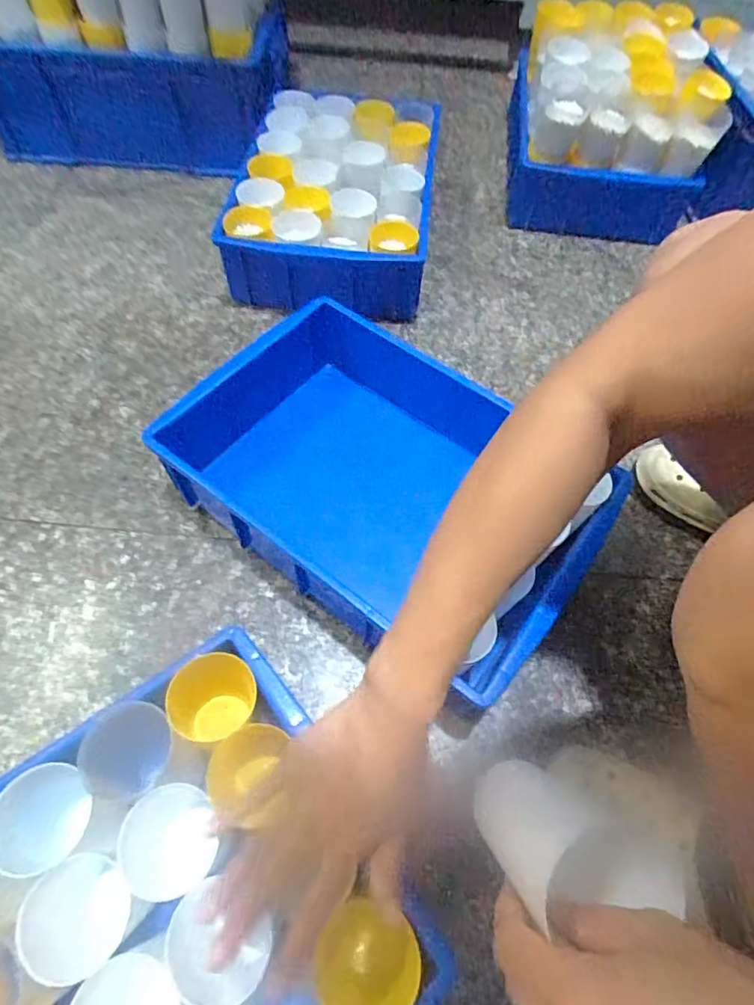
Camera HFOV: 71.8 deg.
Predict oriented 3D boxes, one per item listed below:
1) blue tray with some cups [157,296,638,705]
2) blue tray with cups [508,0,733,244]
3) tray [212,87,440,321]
[{"bbox_3d":[0.015,-0.030,0.550,0.394,0.108,0.283,33,63,15],"label":"blue tray with some cups"},{"bbox_3d":[0.366,-0.614,0.847,0.275,0.195,0.336,8,60,1],"label":"blue tray with cups"},{"bbox_3d":[-0.051,-0.450,0.772,0.268,0.117,0.375,10,60,2],"label":"tray"}]

